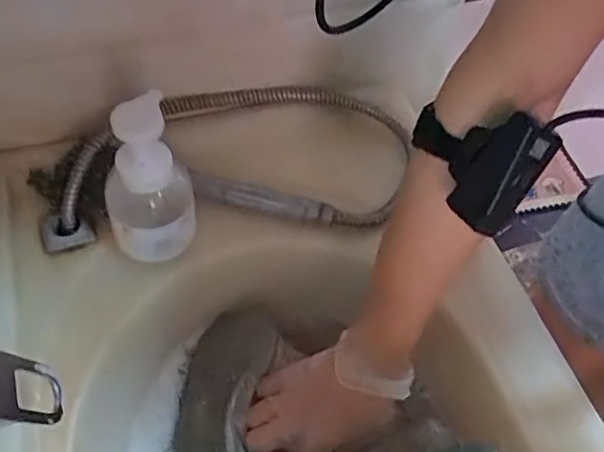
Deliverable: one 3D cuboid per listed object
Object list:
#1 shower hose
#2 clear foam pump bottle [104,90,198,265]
[{"bbox_3d":[-0.054,-0.083,0.585,0.324,0.054,0.168,-1,55,-4],"label":"shower hose"},{"bbox_3d":[-0.122,-0.031,0.477,0.067,0.143,0.053,-16,57,-14],"label":"clear foam pump bottle"}]

